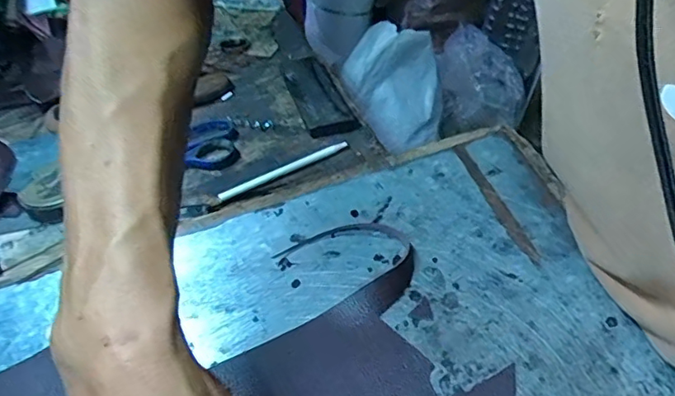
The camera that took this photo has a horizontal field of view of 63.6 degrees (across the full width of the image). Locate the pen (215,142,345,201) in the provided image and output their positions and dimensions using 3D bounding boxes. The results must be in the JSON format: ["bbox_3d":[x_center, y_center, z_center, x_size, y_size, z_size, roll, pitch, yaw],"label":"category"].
[{"bbox_3d":[-0.054,-0.030,0.556,0.141,0.004,0.014,-24,48,-17],"label":"pen"}]

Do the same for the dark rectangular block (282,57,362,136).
[{"bbox_3d":[-0.030,-0.130,0.649,0.053,0.014,0.169,-17,46,-10],"label":"dark rectangular block"}]

